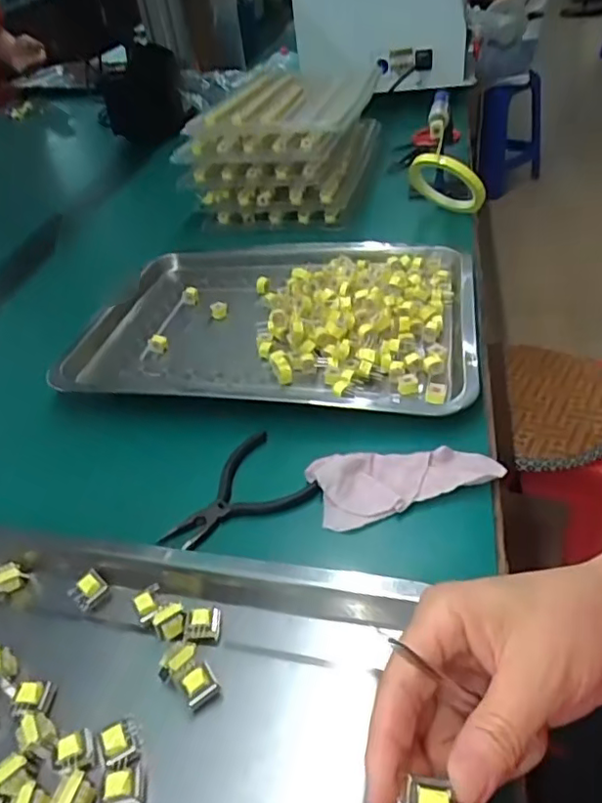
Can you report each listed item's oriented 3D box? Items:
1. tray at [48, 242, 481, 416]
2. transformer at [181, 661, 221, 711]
[{"bbox_3d":[-0.029,-0.094,0.609,0.404,0.033,0.292,2,41,13],"label":"tray"},{"bbox_3d":[-0.056,0.160,0.326,0.019,0.017,0.017,-29,46,-23],"label":"transformer"}]

